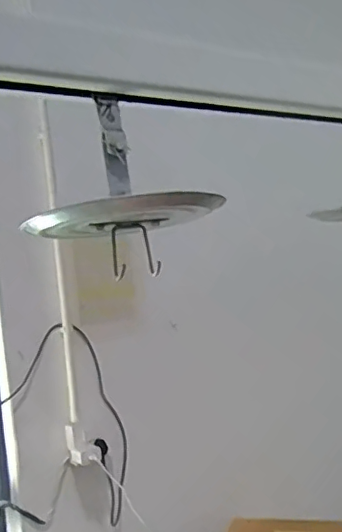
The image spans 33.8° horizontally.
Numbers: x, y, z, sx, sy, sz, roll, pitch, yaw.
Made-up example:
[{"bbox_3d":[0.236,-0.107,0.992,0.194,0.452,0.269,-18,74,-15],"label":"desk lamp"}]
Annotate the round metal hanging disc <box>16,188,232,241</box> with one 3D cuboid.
[{"bbox_3d":[-0.046,-0.050,0.572,0.166,0.020,0.178,-7,-4,-1],"label":"round metal hanging disc"}]

